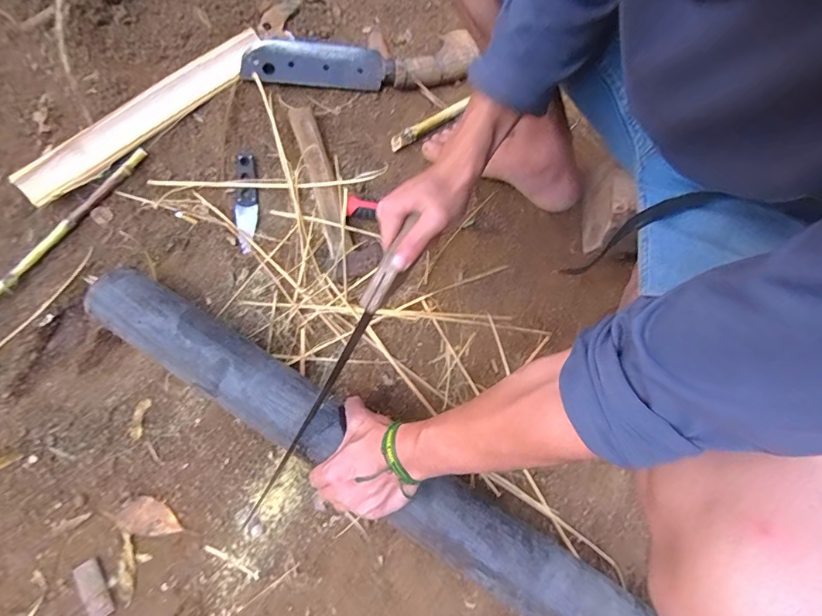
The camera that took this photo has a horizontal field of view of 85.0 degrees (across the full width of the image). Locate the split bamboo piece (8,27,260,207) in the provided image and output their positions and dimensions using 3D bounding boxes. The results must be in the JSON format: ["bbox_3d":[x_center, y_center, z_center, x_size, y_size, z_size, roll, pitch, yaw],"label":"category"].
[{"bbox_3d":[-0.379,-0.284,0.661,0.392,0.042,0.053,-42,77,-15],"label":"split bamboo piece"}]

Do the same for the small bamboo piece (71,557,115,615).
[{"bbox_3d":[-0.370,0.328,0.520,0.027,0.013,0.064,-31,75,-11],"label":"small bamboo piece"}]

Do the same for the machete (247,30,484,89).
[{"bbox_3d":[-0.078,-0.394,0.711,0.355,0.036,0.097,-8,71,-5],"label":"machete"}]

